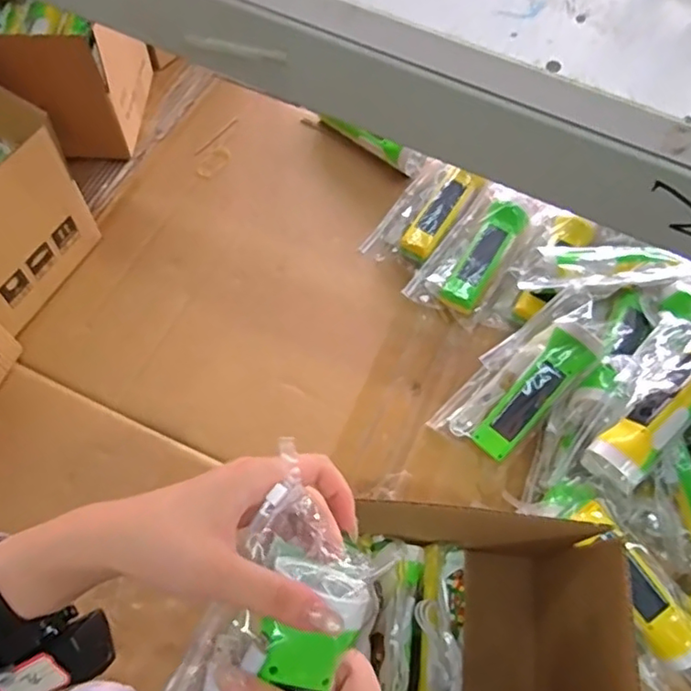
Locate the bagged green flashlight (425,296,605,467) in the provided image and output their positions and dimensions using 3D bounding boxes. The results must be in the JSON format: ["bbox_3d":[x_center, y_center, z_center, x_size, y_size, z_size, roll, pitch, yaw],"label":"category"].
[{"bbox_3d":[0.197,0.040,0.672,0.203,0.034,0.095,-44,72,9],"label":"bagged green flashlight"}]

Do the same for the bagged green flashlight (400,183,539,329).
[{"bbox_3d":[0.169,-0.121,0.775,0.092,0.042,0.194,32,68,12],"label":"bagged green flashlight"}]

